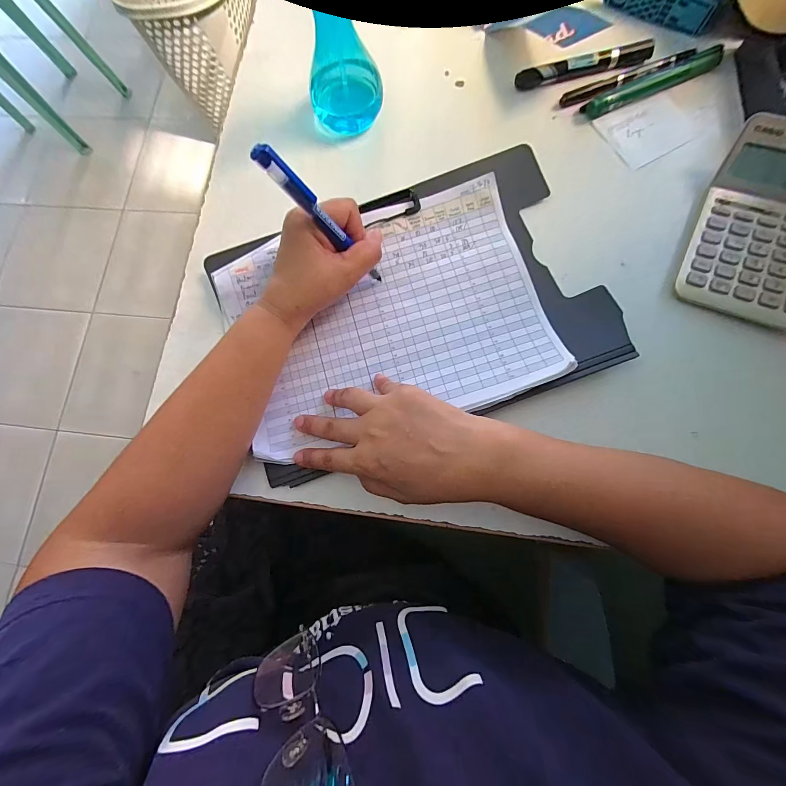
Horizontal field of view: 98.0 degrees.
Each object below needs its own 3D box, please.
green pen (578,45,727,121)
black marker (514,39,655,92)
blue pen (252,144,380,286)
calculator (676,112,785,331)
[{"bbox_3d":[0.262,-0.315,0.346,0.138,0.018,0.022,-21,78,0],"label":"green pen"},{"bbox_3d":[0.199,-0.341,0.357,0.135,0.018,0.015,-10,78,3],"label":"black marker"},{"bbox_3d":[-0.049,-0.131,0.269,0.011,0.146,0.010,14,81,33],"label":"blue pen"},{"bbox_3d":[0.331,-0.148,0.293,0.101,0.041,0.170,21,81,8],"label":"calculator"}]

